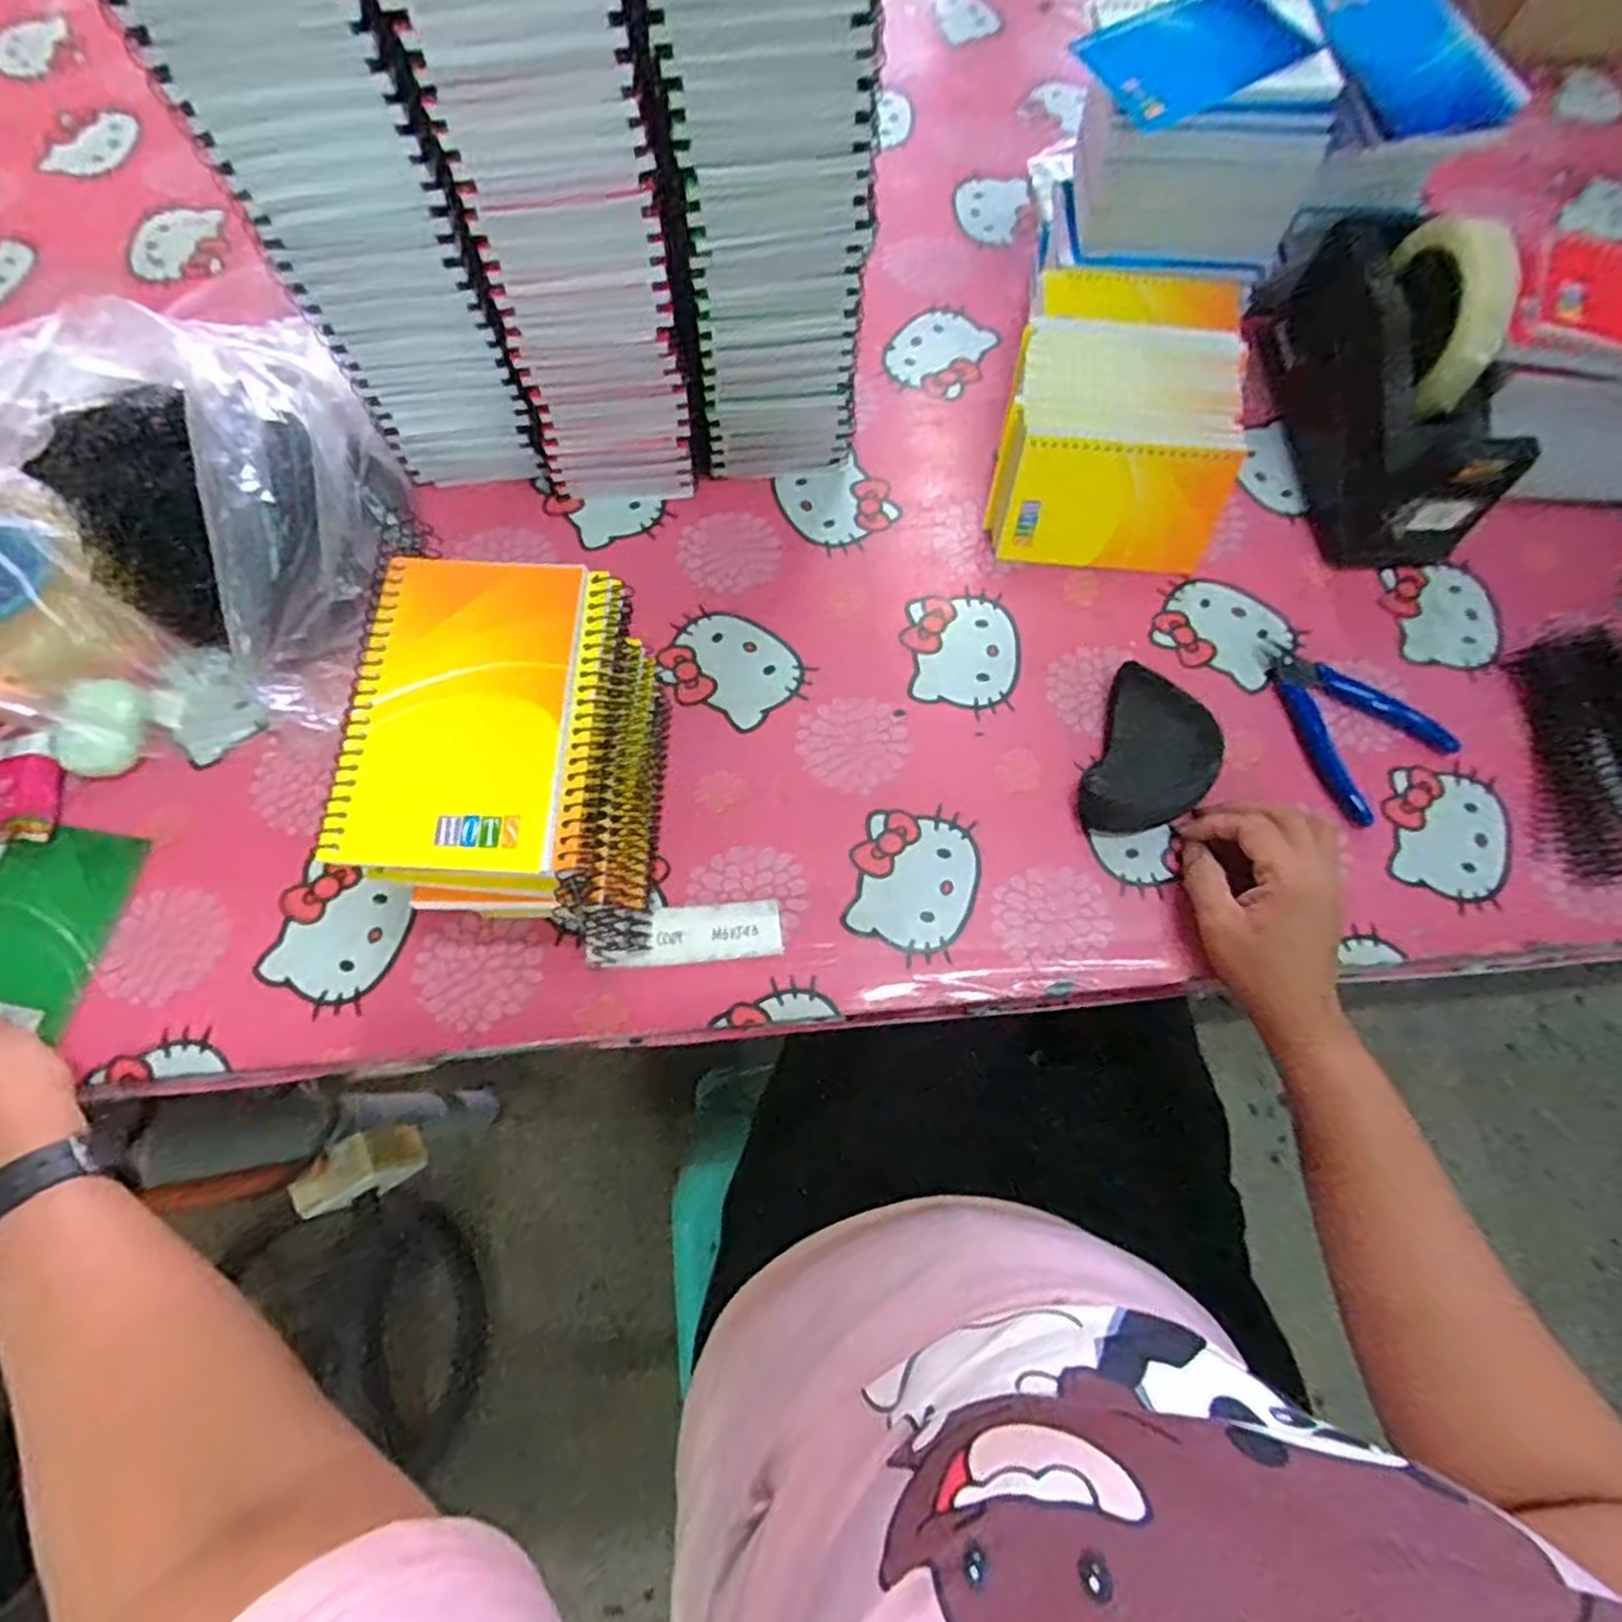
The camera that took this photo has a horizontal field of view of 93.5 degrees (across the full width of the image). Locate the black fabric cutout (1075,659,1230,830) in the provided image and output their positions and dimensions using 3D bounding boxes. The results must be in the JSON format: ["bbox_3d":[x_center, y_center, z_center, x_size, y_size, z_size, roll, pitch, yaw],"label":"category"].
[{"bbox_3d":[0.202,-0.031,0.447,0.067,0.015,0.099,19,86,17],"label":"black fabric cutout"}]

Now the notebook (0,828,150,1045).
[{"bbox_3d":[-0.426,0.064,0.417,0.079,0.008,0.110,6,71,1],"label":"notebook"}]

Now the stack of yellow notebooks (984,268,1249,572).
[{"bbox_3d":[0.191,-0.267,0.487,0.137,0.105,0.194,4,71,0],"label":"stack of yellow notebooks"}]

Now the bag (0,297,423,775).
[{"bbox_3d":[-0.379,-0.178,0.446,0.247,0.103,0.290,-9,72,-5],"label":"bag"}]

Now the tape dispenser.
[{"bbox_3d":[0.369,-0.280,0.484,0.066,0.126,0.218,-11,72,-5],"label":"tape dispenser"}]

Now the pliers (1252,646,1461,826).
[{"bbox_3d":[0.320,-0.058,0.464,0.085,0.012,0.114,-37,76,-13],"label":"pliers"}]

